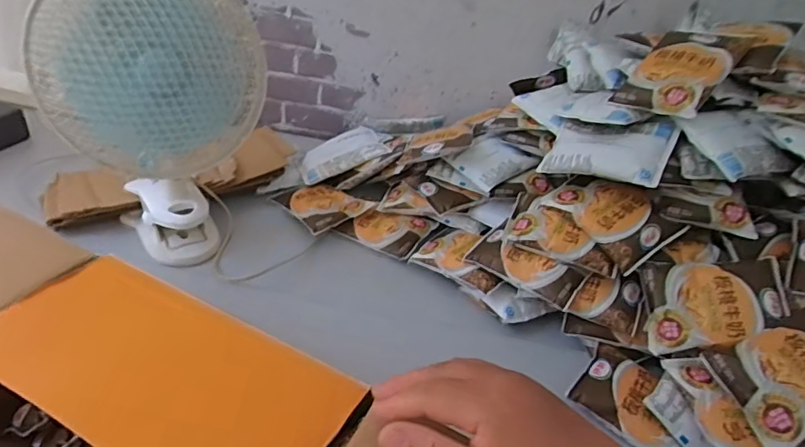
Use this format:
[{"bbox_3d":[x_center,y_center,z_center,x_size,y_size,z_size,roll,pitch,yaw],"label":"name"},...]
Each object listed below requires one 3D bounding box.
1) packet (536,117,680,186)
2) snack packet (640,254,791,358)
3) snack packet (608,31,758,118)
[{"bbox_3d":[0.233,-0.088,0.603,0.127,0.017,0.099,15,55,32],"label":"packet"},{"bbox_3d":[0.314,0.079,0.536,0.129,0.020,0.097,-4,57,13],"label":"snack packet"},{"bbox_3d":[0.308,-0.173,0.594,0.125,0.016,0.095,-49,45,-13],"label":"snack packet"}]

